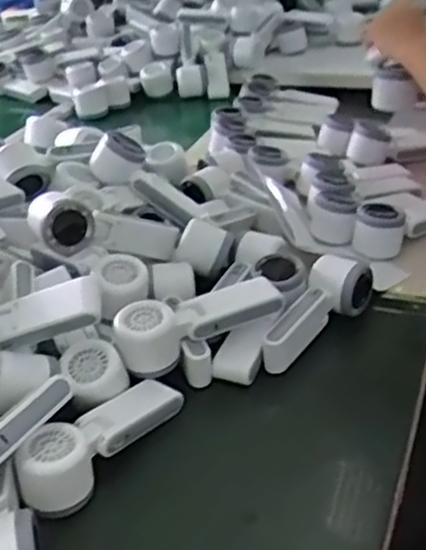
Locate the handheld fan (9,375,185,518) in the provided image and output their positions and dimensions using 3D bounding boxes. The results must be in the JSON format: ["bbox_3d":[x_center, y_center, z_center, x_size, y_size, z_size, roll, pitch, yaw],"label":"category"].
[{"bbox_3d":[-0.095,0.134,0.618,0.050,0.050,0.175,17,38,30],"label":"handheld fan"}]

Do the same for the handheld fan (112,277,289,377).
[{"bbox_3d":[-0.013,0.044,0.717,0.168,0.049,0.053,-15,34,-17],"label":"handheld fan"}]

